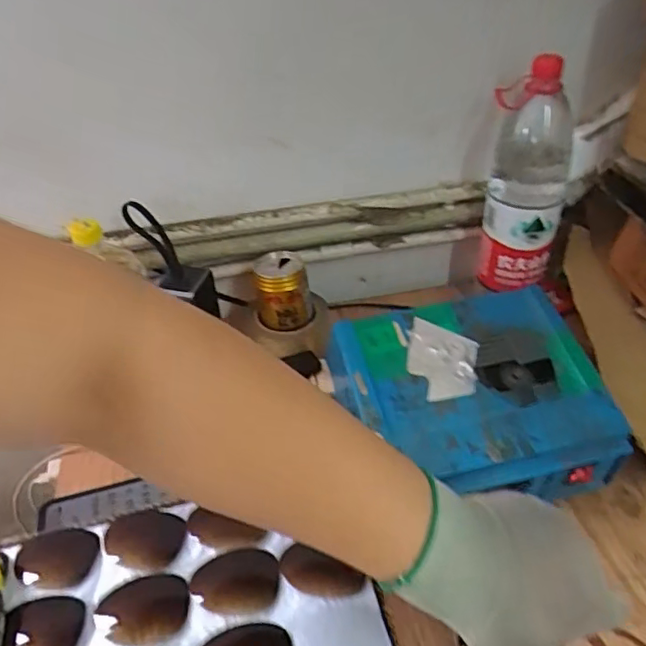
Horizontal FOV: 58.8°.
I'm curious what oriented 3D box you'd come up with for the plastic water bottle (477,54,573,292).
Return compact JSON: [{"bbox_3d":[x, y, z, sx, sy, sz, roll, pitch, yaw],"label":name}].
[{"bbox_3d":[0.241,-0.167,0.676,0.087,0.255,0.081,11,42,16],"label":"plastic water bottle"}]

